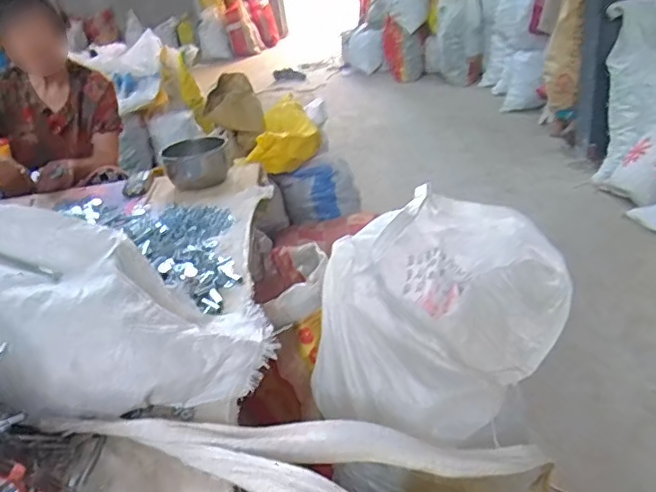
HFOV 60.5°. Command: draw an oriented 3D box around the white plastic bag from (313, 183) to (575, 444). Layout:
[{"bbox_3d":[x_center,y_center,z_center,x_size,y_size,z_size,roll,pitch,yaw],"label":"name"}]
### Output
[{"bbox_3d":[0.170,0.110,0.863,0.343,0.288,0.257,-25,33,-29],"label":"white plastic bag"}]

